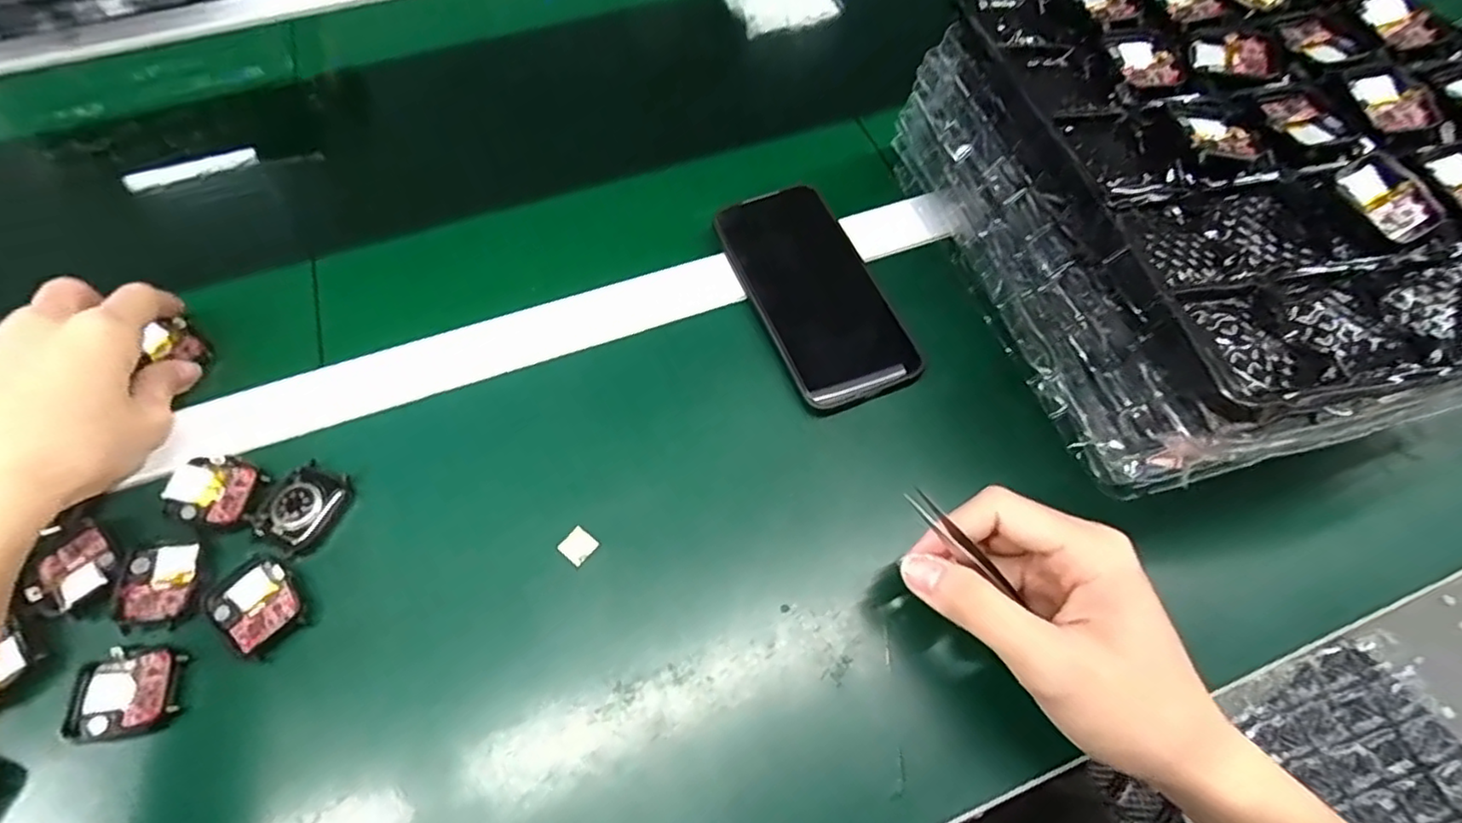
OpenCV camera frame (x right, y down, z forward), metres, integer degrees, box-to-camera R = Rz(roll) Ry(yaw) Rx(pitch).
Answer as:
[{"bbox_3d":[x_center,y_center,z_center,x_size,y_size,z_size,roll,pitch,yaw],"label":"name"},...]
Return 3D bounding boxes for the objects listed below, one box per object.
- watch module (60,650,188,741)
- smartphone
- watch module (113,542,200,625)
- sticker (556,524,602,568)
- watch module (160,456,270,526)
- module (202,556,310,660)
[{"bbox_3d":[-0.279,0.129,0.293,0.044,0.004,0.036,-9,62,-5],"label":"watch module"},{"bbox_3d":[0.051,-0.079,0.405,0.077,0.015,0.164,-21,64,-12],"label":"smartphone"},{"bbox_3d":[-0.286,0.085,0.316,0.035,0.004,0.038,-10,62,-6],"label":"watch module"},{"bbox_3d":[-0.080,0.070,0.334,0.017,0.004,0.017,36,67,17],"label":"sticker"},{"bbox_3d":[-0.275,0.041,0.338,0.045,0.007,0.034,6,62,3],"label":"watch module"},{"bbox_3d":[-0.233,0.093,0.313,0.044,0.006,0.036,36,67,17],"label":"module"}]

